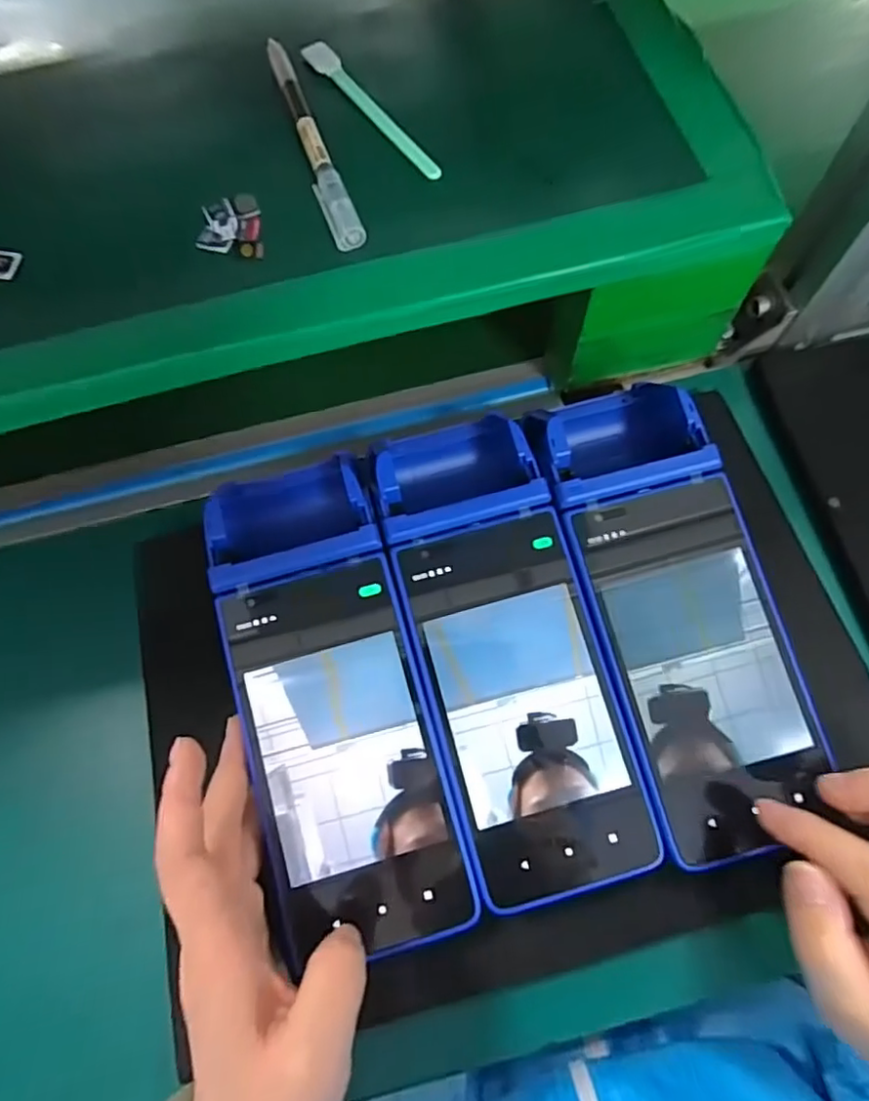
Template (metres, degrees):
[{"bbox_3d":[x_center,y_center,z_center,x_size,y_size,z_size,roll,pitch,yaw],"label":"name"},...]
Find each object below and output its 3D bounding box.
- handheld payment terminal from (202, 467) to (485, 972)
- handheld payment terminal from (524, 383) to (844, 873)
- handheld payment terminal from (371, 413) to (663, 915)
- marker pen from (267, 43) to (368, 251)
[{"bbox_3d":[-0.048,0.064,0.281,0.080,0.038,0.221,-15,80,-4],"label":"handheld payment terminal"},{"bbox_3d":[0.111,0.028,0.289,0.082,0.044,0.226,-14,79,-3],"label":"handheld payment terminal"},{"bbox_3d":[0.032,0.040,0.287,0.081,0.058,0.219,-15,70,-4],"label":"handheld payment terminal"},{"bbox_3d":[-0.060,-0.197,0.290,0.014,0.008,0.135,-20,71,-5],"label":"marker pen"}]

